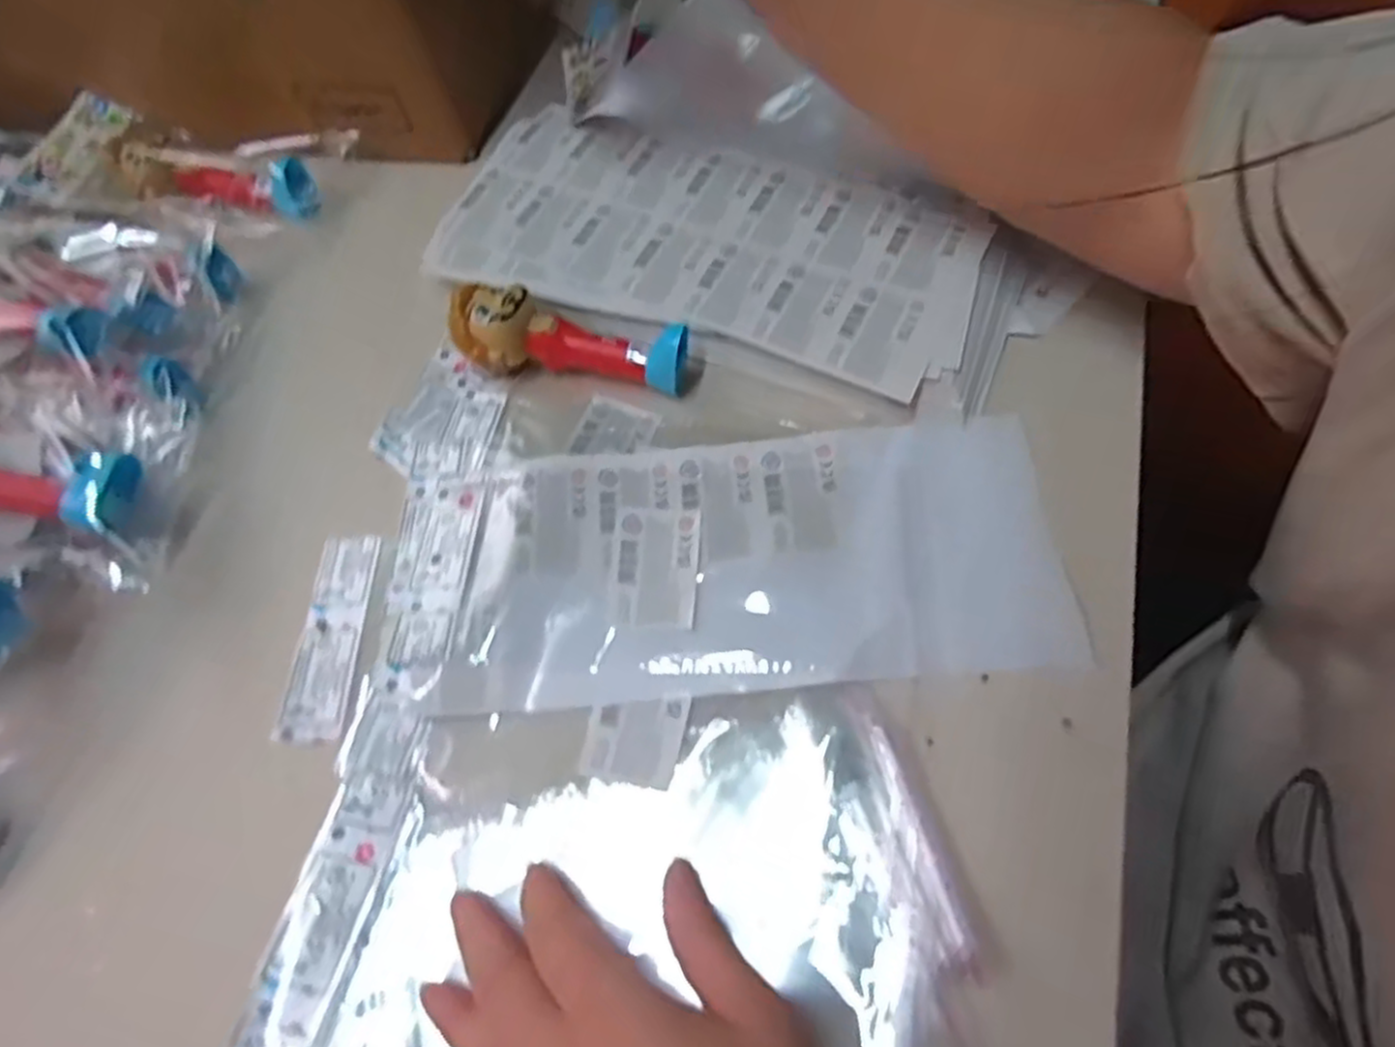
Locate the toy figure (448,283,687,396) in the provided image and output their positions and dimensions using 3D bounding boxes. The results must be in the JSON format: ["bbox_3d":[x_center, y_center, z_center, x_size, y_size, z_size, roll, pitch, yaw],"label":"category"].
[{"bbox_3d":[-0.065,-0.092,0.397,0.117,0.034,0.035,7,65,10],"label":"toy figure"}]

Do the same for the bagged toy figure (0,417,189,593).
[{"bbox_3d":[-0.316,-0.017,0.350,0.159,0.053,0.070,18,67,-6],"label":"bagged toy figure"}]

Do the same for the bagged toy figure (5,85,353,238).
[{"bbox_3d":[-0.318,-0.224,0.487,0.184,0.040,0.088,8,65,9],"label":"bagged toy figure"}]

